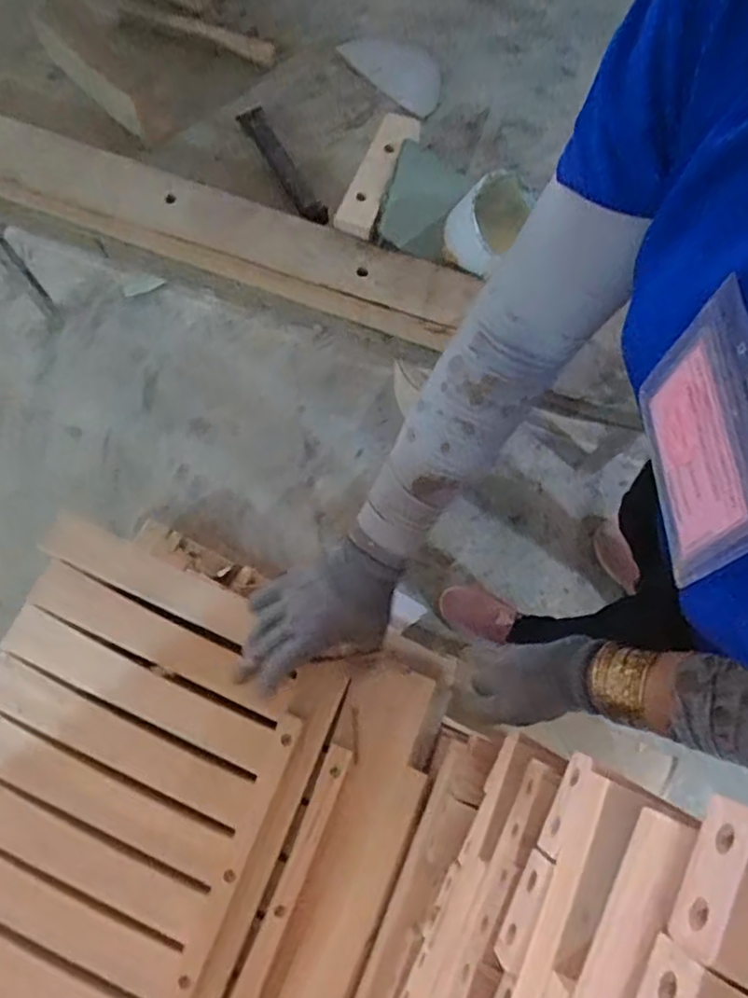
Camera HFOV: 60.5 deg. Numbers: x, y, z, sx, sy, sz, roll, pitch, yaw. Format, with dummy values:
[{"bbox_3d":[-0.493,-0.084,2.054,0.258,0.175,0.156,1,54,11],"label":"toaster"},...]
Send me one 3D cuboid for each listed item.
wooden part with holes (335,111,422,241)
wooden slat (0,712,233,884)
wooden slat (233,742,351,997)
[{"bbox_3d":[0.004,-0.284,0.553,0.034,0.013,0.145,20,70,1],"label":"wooden part with holes"},{"bbox_3d":[-0.247,0.251,0.553,0.259,0.018,0.041,24,76,4],"label":"wooden slat"},{"bbox_3d":[-0.067,0.310,0.509,0.022,0.017,0.226,22,76,4],"label":"wooden slat"}]

